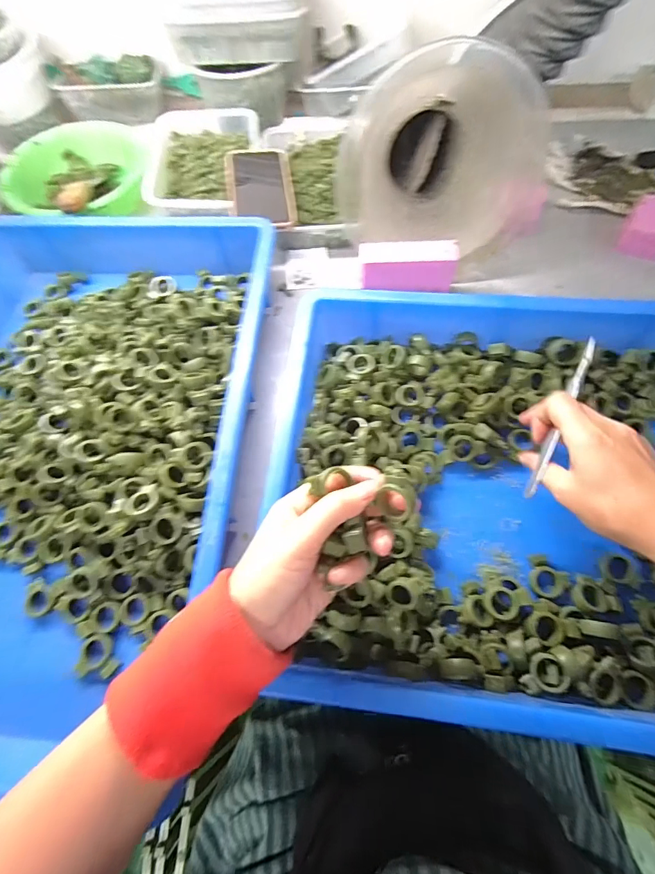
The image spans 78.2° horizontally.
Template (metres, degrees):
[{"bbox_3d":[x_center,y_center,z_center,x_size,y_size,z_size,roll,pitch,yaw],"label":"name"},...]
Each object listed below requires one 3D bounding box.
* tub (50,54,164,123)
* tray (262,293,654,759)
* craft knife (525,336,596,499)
[{"bbox_3d":[-0.348,-0.558,0.651,0.157,0.071,0.081,-14,67,-4],"label":"tub"},{"bbox_3d":[0.233,0.043,0.362,0.538,0.078,0.373,2,67,3],"label":"tray"},{"bbox_3d":[0.196,-0.016,0.339,0.008,0.012,0.142,22,91,11],"label":"craft knife"}]

